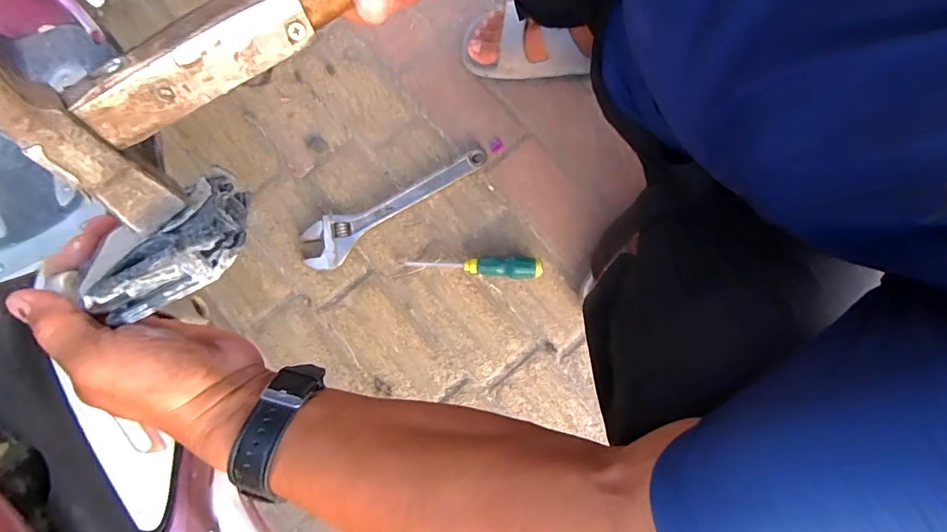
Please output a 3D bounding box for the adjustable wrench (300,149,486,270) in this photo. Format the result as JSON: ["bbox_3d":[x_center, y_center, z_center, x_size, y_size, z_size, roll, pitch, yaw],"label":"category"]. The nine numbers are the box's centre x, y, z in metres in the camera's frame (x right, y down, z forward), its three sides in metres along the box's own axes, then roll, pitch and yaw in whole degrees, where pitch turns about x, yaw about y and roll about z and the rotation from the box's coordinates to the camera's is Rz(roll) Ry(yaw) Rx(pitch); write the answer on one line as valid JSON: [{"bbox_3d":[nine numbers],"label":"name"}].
[{"bbox_3d":[-0.108,-0.087,0.667,0.282,0.018,0.065,-31,81,-6],"label":"adjustable wrench"}]

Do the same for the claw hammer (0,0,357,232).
[{"bbox_3d":[-0.049,-0.173,0.246,0.387,0.133,0.046,-41,59,-13],"label":"claw hammer"}]

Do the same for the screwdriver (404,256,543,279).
[{"bbox_3d":[0.001,-0.002,0.648,0.183,0.035,0.028,6,79,0],"label":"screwdriver"}]

